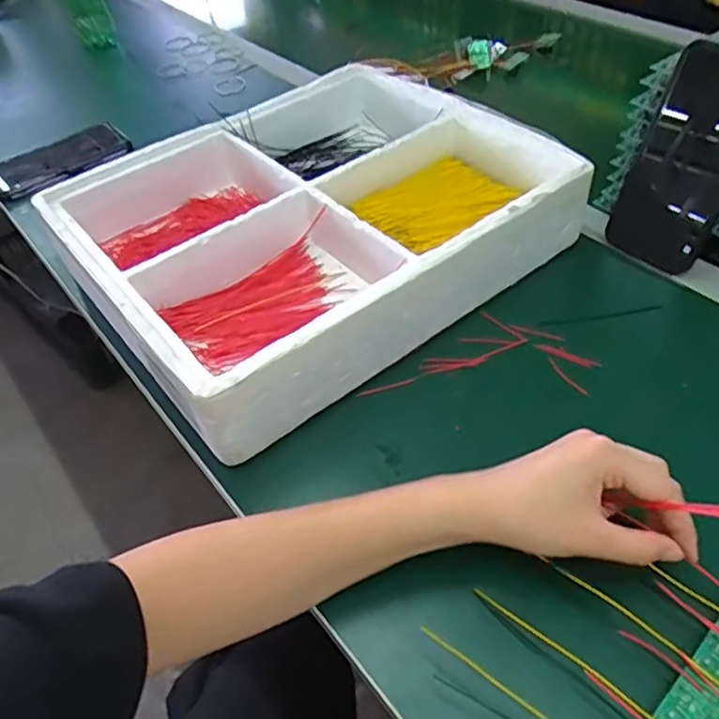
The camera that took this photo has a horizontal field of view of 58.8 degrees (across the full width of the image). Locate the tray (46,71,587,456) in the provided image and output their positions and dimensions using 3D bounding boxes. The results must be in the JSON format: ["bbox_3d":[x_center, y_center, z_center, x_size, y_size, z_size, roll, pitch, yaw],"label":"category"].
[{"bbox_3d":[-0.039,-0.126,0.568,0.381,0.076,0.315,-31,52,-22],"label":"tray"}]

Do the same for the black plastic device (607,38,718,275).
[{"bbox_3d":[0.262,-0.156,0.512,0.010,0.169,0.077,-22,48,-38],"label":"black plastic device"}]

